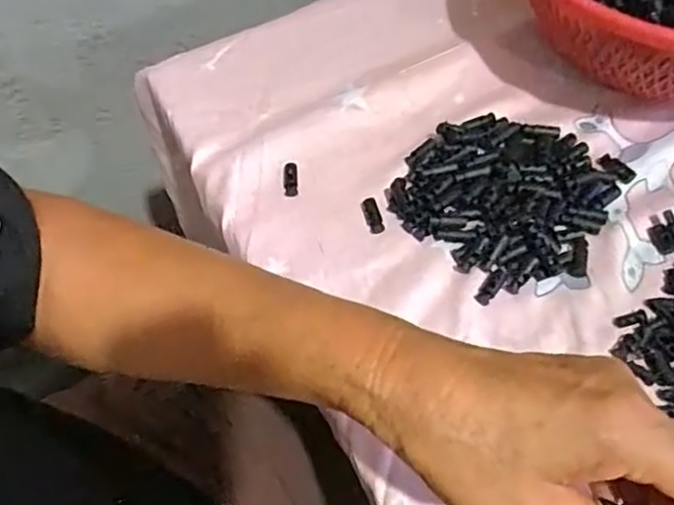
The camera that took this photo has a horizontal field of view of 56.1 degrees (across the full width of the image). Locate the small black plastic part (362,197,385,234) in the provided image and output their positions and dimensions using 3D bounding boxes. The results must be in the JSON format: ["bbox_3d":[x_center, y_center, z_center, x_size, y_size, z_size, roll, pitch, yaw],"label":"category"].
[{"bbox_3d":[0.024,-0.025,0.420,0.010,0.006,0.025,-13,56,-4],"label":"small black plastic part"}]

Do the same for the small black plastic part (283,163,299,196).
[{"bbox_3d":[-0.033,-0.051,0.443,0.011,0.004,0.026,-4,70,2],"label":"small black plastic part"}]

